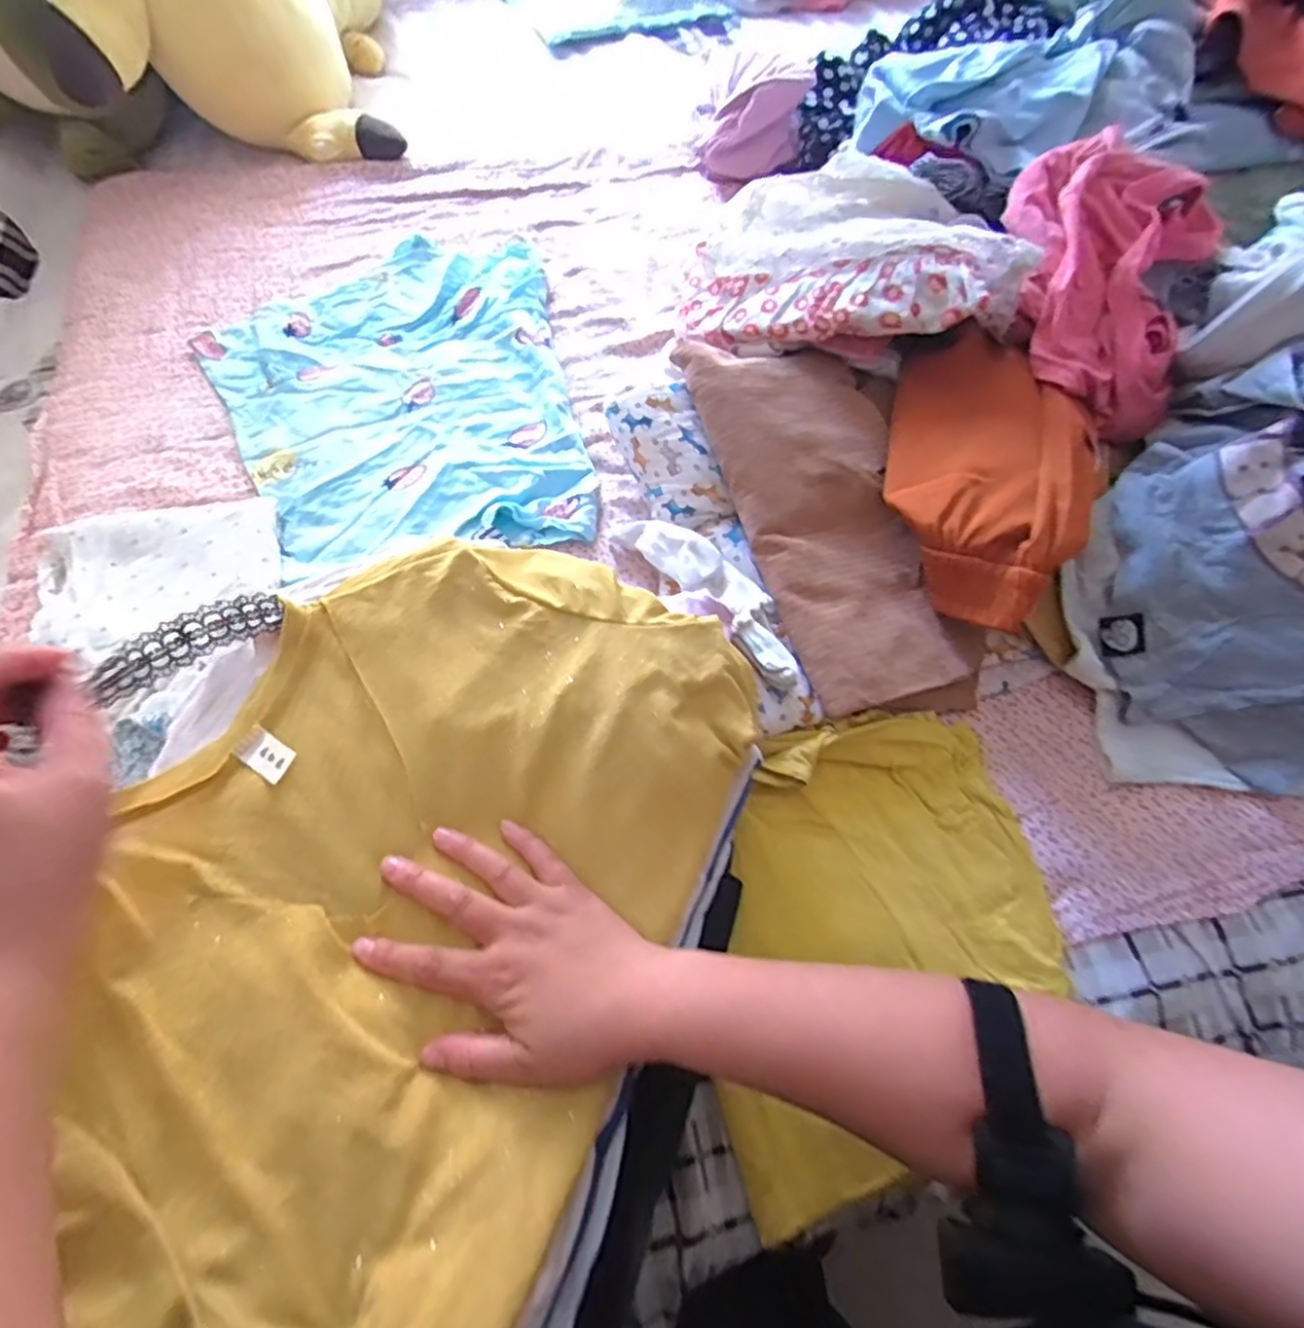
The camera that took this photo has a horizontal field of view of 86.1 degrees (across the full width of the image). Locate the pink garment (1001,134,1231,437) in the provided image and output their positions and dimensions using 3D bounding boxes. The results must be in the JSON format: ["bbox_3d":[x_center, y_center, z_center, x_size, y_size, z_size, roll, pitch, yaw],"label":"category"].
[{"bbox_3d":[0.369,-0.314,0.577,0.171,0.105,0.229,20,65,10],"label":"pink garment"}]

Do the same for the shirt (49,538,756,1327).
[{"bbox_3d":[-0.121,0.107,0.367,0.268,0.069,0.410,22,66,11],"label":"shirt"}]

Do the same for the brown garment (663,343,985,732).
[{"bbox_3d":[0.146,-0.117,0.554,0.161,0.035,0.321,-11,74,-13],"label":"brown garment"}]

